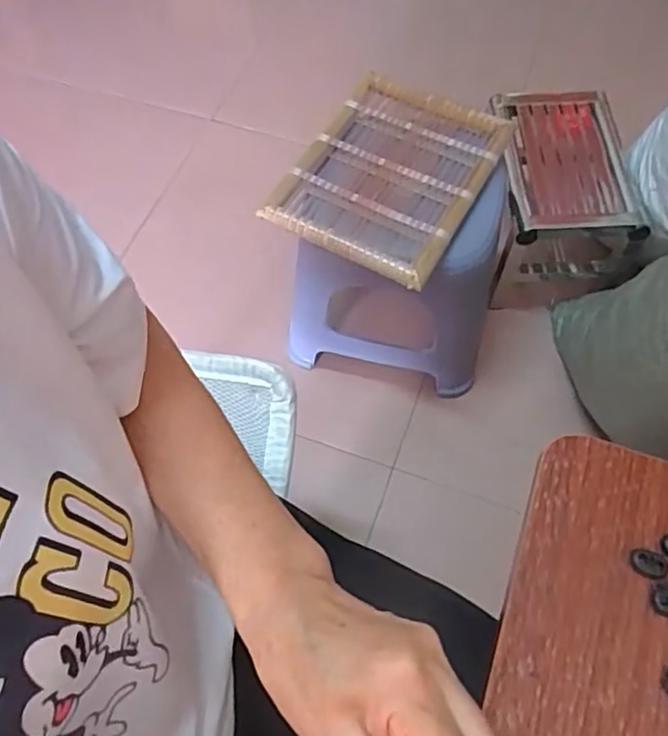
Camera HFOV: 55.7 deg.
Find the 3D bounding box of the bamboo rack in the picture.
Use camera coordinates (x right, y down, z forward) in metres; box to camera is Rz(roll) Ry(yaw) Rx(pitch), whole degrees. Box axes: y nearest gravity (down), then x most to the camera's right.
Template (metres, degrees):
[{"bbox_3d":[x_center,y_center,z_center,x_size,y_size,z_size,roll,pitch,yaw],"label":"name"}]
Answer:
[{"bbox_3d":[0.071,-0.256,0.836,0.238,0.041,0.305,26,66,14],"label":"bamboo rack"}]

